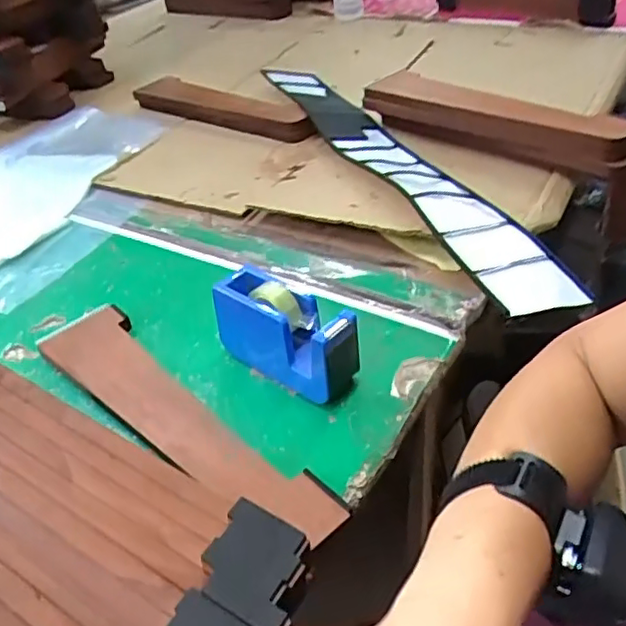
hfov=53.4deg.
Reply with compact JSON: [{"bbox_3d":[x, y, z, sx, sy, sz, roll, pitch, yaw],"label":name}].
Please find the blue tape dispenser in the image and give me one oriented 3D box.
[{"bbox_3d":[-0.021,0.016,0.542,0.135,0.077,0.056,23,49,32],"label":"blue tape dispenser"}]

